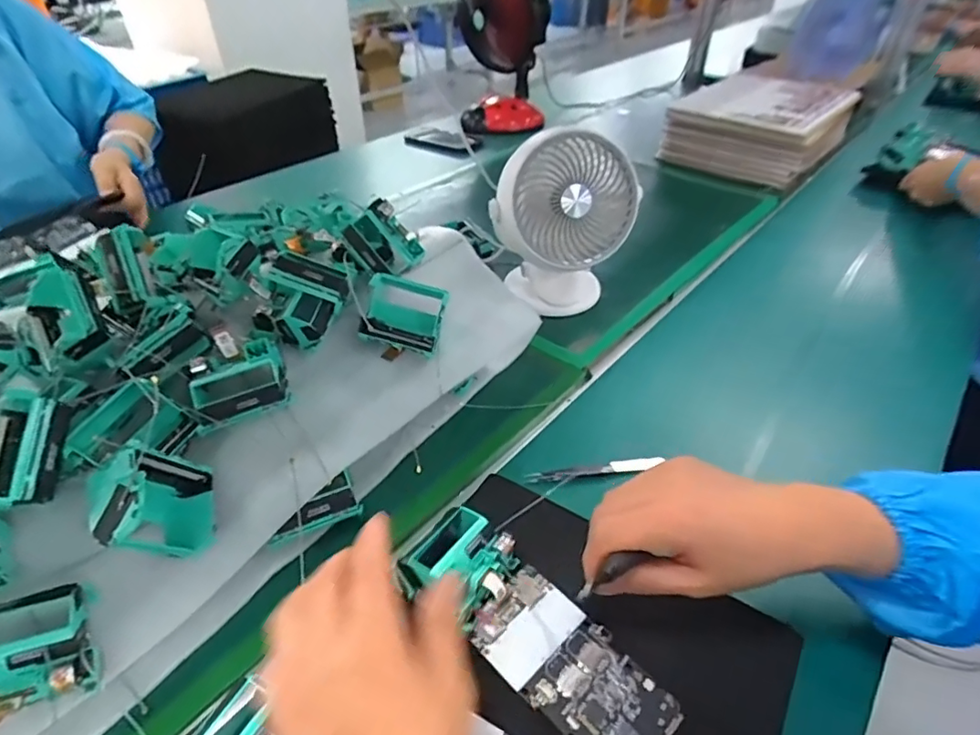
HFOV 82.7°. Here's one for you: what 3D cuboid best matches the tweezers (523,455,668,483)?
[{"bbox_3d":[0.092,0.090,0.486,0.123,0.014,0.011,-9,39,-9],"label":"tweezers"}]

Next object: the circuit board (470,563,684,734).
[{"bbox_3d":[0.051,0.186,0.348,0.065,0.006,0.126,-32,48,-32],"label":"circuit board"}]

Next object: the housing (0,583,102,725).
[{"bbox_3d":[-0.266,0.161,0.316,0.067,0.040,0.062,-18,63,-25],"label":"housing"}]

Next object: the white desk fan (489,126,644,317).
[{"bbox_3d":[0.080,-0.143,0.613,0.145,0.214,0.092,-3,39,-2],"label":"white desk fan"}]

